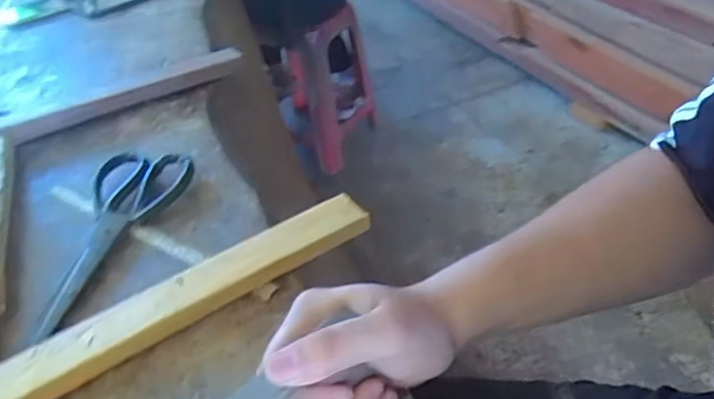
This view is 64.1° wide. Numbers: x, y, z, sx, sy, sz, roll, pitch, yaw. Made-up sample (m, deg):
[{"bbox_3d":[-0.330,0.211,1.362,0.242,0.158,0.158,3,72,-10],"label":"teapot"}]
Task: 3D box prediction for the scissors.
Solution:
[{"bbox_3d":[-0.252,0.025,0.548,0.093,0.020,0.235,12,41,17],"label":"scissors"}]

